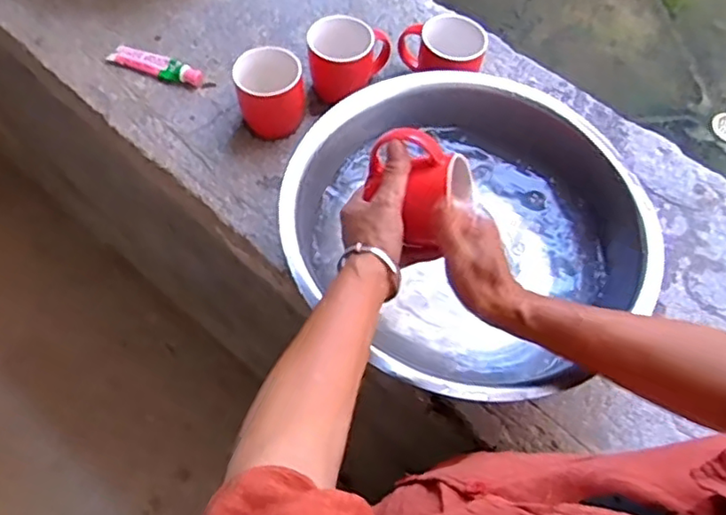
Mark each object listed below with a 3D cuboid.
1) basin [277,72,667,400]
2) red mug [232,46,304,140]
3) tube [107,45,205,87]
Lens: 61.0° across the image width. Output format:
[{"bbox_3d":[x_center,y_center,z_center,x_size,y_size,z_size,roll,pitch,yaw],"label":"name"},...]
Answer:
[{"bbox_3d":[0.102,-0.031,0.625,0.330,0.097,0.335,1,64,-2],"label":"basin"},{"bbox_3d":[-0.109,-0.189,0.733,0.077,0.095,0.071,-9,65,-7],"label":"red mug"},{"bbox_3d":[-0.269,-0.252,0.800,0.124,0.020,0.036,24,65,9],"label":"tube"}]

